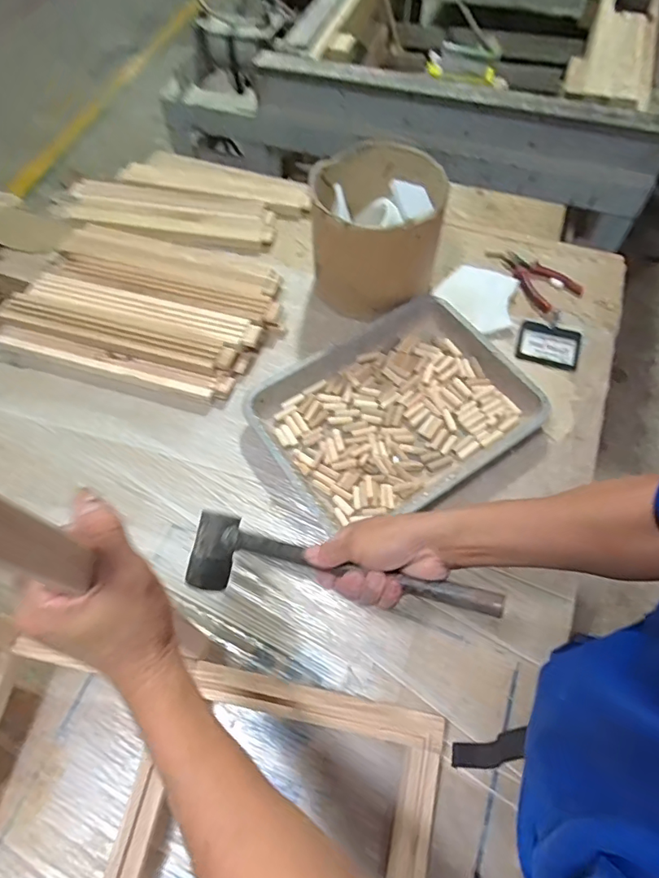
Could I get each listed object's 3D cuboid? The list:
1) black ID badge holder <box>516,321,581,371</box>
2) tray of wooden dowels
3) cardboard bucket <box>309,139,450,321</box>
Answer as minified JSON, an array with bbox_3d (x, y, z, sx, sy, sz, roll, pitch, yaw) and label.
[{"bbox_3d":[0.373,-0.160,0.844,0.100,0.011,0.086,17,64,9],"label":"black ID badge holder"},{"bbox_3d":[0.098,-0.049,0.760,0.386,0.048,0.303,-32,67,-15],"label":"tray of wooden dowels"},{"bbox_3d":[0.075,-0.344,0.818,0.194,0.209,0.217,2,62,2],"label":"cardboard bucket"}]

